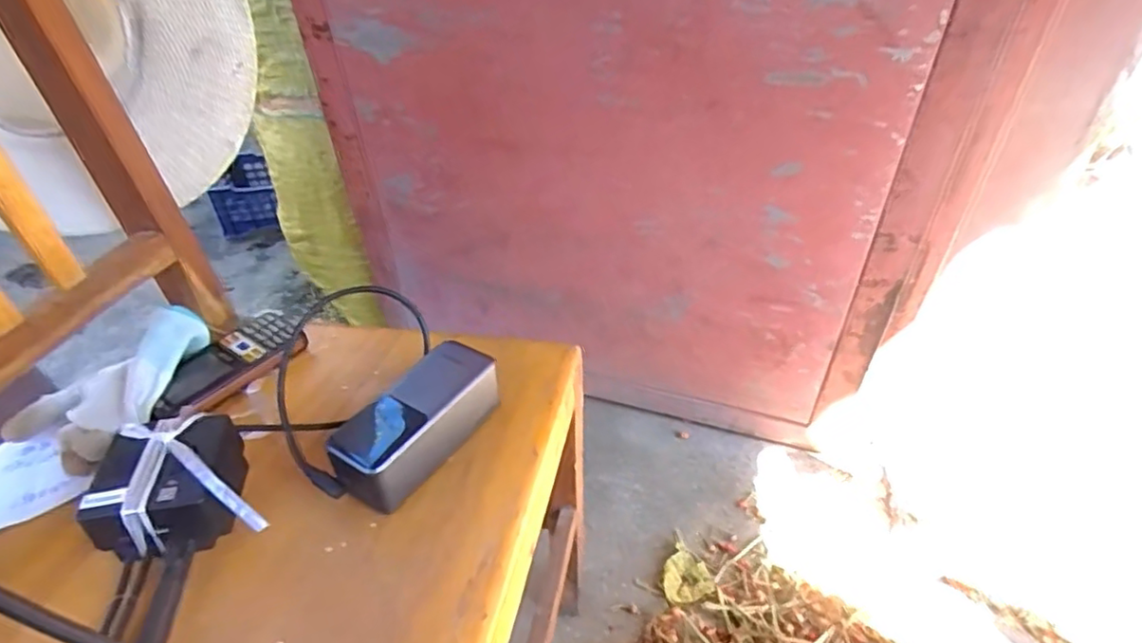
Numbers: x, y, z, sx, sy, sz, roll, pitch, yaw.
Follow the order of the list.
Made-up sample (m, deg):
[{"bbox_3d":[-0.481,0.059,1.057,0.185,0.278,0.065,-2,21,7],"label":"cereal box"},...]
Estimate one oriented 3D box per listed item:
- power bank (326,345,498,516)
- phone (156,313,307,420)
[{"bbox_3d":[-0.112,0.078,0.460,0.055,0.054,0.126,23,47,26],"label":"power bank"},{"bbox_3d":[-0.292,0.037,0.532,0.068,0.017,0.133,21,47,24],"label":"phone"}]

